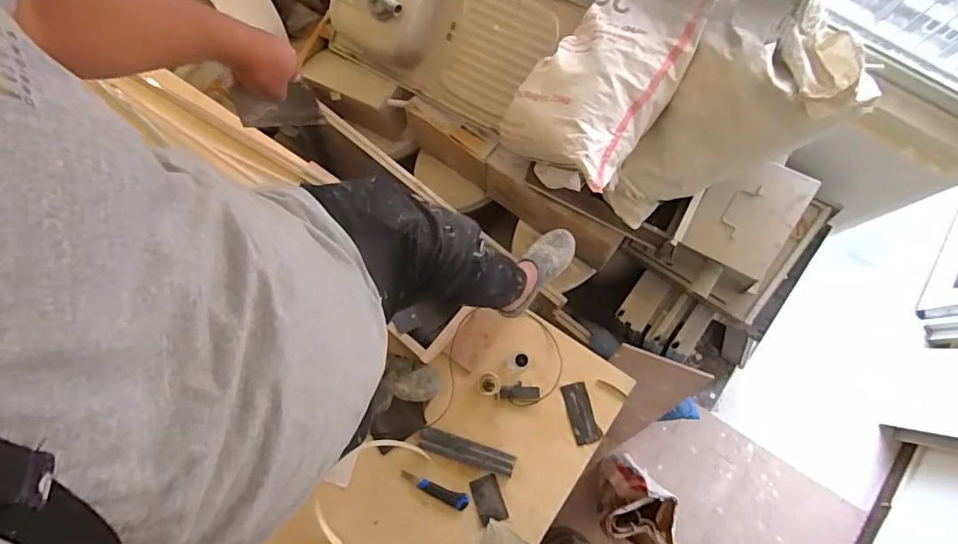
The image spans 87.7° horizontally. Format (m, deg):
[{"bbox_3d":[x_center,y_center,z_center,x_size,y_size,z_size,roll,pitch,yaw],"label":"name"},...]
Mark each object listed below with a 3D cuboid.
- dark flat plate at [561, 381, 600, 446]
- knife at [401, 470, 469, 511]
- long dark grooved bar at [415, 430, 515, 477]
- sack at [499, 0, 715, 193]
[{"bbox_3d":[0.257,0.360,1.262,0.062,0.007,0.149,-14,78,-3],"label":"dark flat plate"},{"bbox_3d":[-0.111,0.539,1.239,0.180,0.019,0.038,24,79,5],"label":"knife"},{"bbox_3d":[-0.032,0.449,1.240,0.239,0.018,0.053,17,78,4],"label":"long dark grooved bar"},{"bbox_3d":[0.339,-0.532,1.283,0.337,0.240,0.627,35,80,7],"label":"sack"}]

